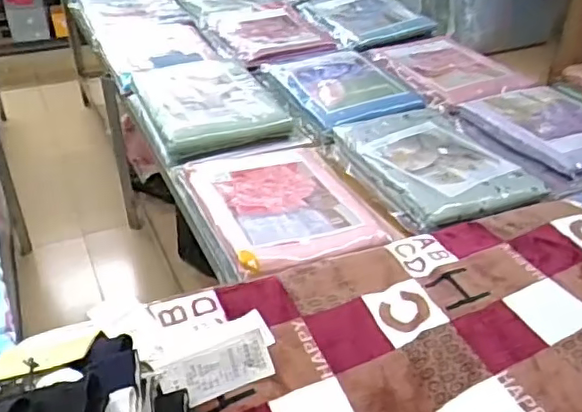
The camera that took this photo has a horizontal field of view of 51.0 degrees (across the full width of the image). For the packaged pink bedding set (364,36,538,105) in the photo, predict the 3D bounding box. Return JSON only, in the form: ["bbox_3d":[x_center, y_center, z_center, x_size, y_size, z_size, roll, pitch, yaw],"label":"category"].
[{"bbox_3d":[0.414,-0.388,1.685,0.264,0.066,0.450,-13,37,-18],"label":"packaged pink bedding set"}]

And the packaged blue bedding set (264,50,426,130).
[{"bbox_3d":[0.139,-0.323,1.566,0.273,0.038,0.389,-13,37,-18],"label":"packaged blue bedding set"}]

